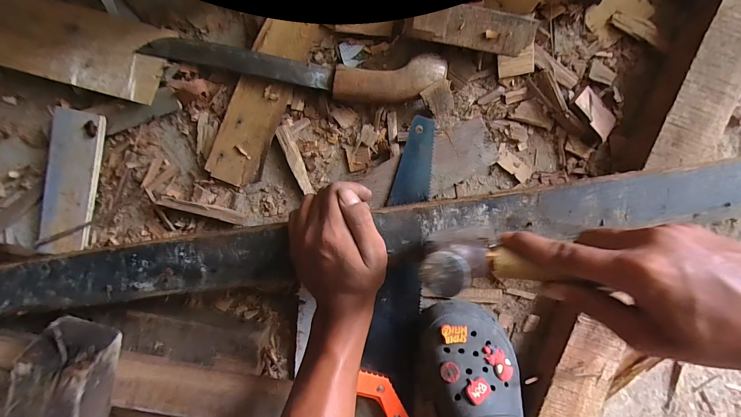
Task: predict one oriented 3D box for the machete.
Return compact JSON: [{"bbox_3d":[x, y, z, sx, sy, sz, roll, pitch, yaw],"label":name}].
[{"bbox_3d":[-0.091,-0.164,0.384,0.351,0.031,0.058,5,92,1],"label":"machete"}]

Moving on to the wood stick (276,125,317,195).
[{"bbox_3d":[-0.094,-0.061,0.401,0.016,0.011,0.087,-23,91,2],"label":"wood stick"}]

